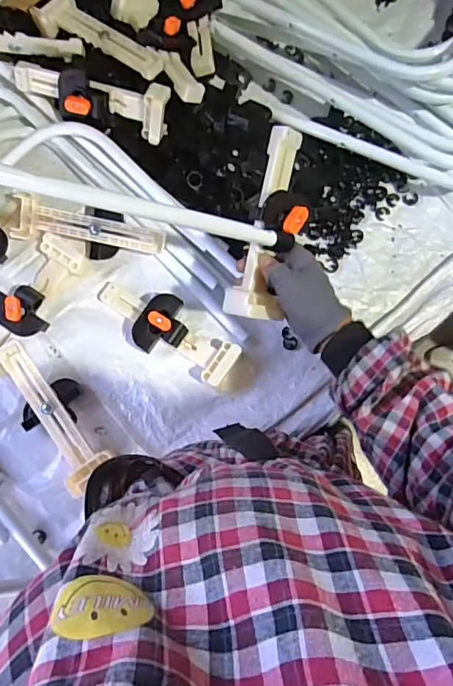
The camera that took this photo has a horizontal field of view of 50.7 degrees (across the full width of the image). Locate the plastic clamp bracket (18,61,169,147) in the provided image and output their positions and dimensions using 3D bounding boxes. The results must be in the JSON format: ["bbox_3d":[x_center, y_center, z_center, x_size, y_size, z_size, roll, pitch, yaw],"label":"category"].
[{"bbox_3d":[-0.180,-0.322,0.635,0.205,0.061,0.062,11,83,1],"label":"plastic clamp bracket"}]

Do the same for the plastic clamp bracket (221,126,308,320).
[{"bbox_3d":[0.048,-0.122,0.494,0.062,0.044,0.197,13,94,2],"label":"plastic clamp bracket"}]

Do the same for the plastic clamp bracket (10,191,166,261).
[{"bbox_3d":[-0.183,-0.148,0.639,0.203,0.049,0.065,11,83,1],"label":"plastic clamp bracket"}]

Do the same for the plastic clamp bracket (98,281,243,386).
[{"bbox_3d":[-0.079,-0.020,0.617,0.198,0.042,0.076,32,84,4],"label":"plastic clamp bracket"}]

